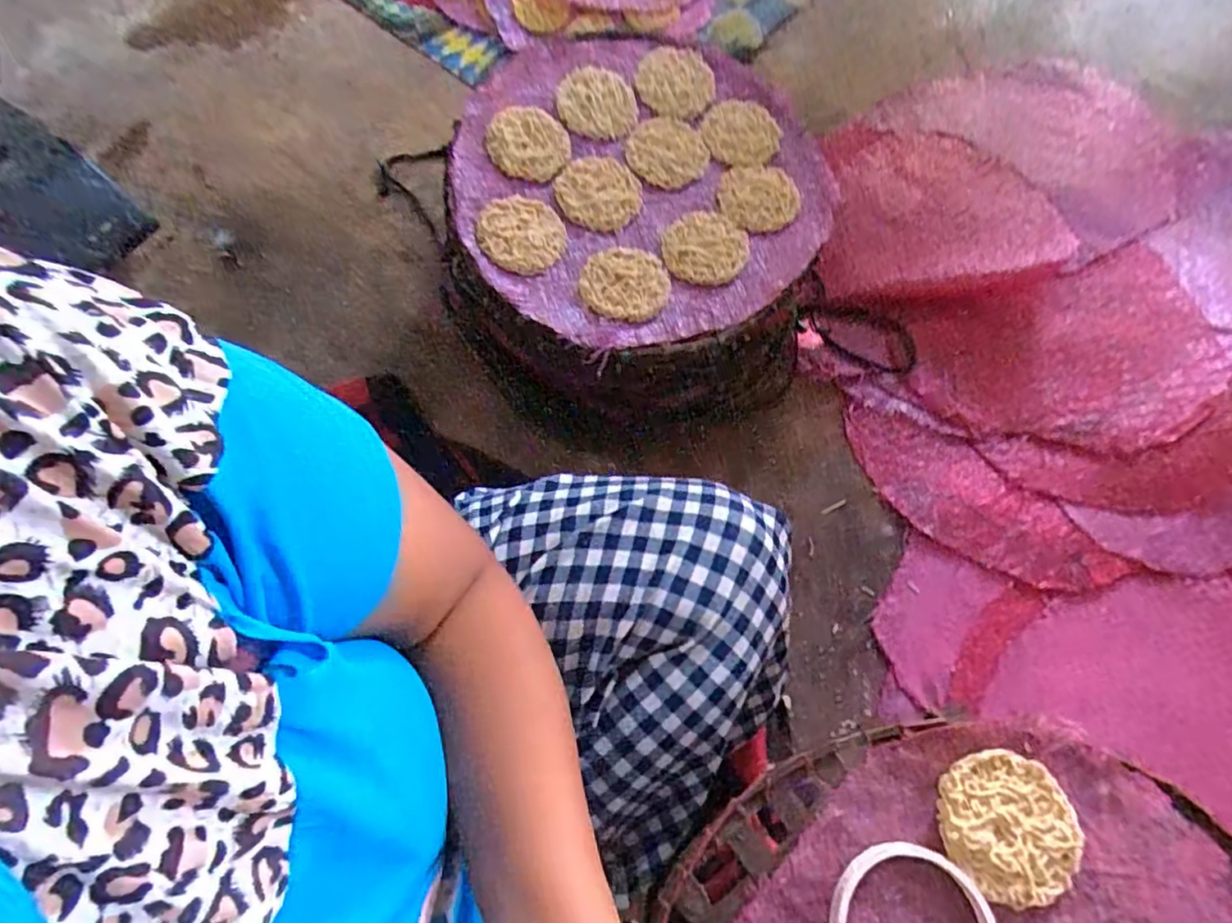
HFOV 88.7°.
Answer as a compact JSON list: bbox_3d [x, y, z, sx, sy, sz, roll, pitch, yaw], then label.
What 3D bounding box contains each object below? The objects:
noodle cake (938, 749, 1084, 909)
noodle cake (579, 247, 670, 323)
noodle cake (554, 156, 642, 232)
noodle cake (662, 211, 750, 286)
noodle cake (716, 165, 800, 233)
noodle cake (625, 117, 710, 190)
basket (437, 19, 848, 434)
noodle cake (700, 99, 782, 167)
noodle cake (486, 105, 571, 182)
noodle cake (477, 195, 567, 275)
[{"bbox_3d":[0.222,0.206,0.356,0.076,0.012,0.073,43,74,12],"label":"noodle cake"},{"bbox_3d":[0.008,-0.153,0.539,0.073,0.006,0.068,9,70,0],"label":"noodle cake"},{"bbox_3d":[-0.015,-0.247,0.576,0.073,0.019,0.072,18,70,4],"label":"noodle cake"},{"bbox_3d":[0.080,-0.191,0.560,0.073,0.007,0.074,1,70,-3],"label":"noodle cake"},{"bbox_3d":[0.133,-0.246,0.585,0.074,0.008,0.075,1,70,-3],"label":"noodle cake"},{"bbox_3d":[0.049,-0.293,0.598,0.083,0.020,0.065,-30,74,-13],"label":"noodle cake"},{"bbox_3d":[0.030,-0.213,0.636,0.361,0.181,0.366,-22,72,-10],"label":"basket"},{"bbox_3d":[0.121,-0.317,0.609,0.075,0.021,0.063,11,70,1],"label":"noodle cake"},{"bbox_3d":[-0.079,-0.293,0.578,0.072,0.008,0.069,11,90,-5],"label":"noodle cake"},{"bbox_3d":[-0.081,-0.199,0.548,0.074,0.010,0.072,2,82,-14],"label":"noodle cake"}]

